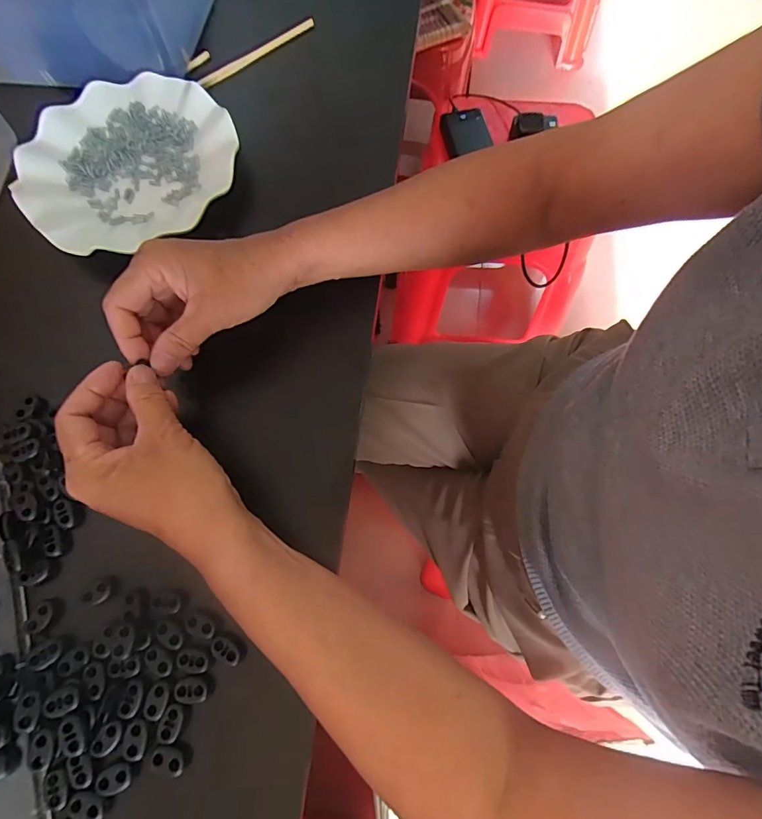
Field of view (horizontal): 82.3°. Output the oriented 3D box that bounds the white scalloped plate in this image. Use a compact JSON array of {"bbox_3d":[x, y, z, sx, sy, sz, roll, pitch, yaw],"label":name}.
[{"bbox_3d":[-0.223,-0.220,0.387,0.179,0.022,0.179,0,73,1],"label":"white scalloped plate"}]

